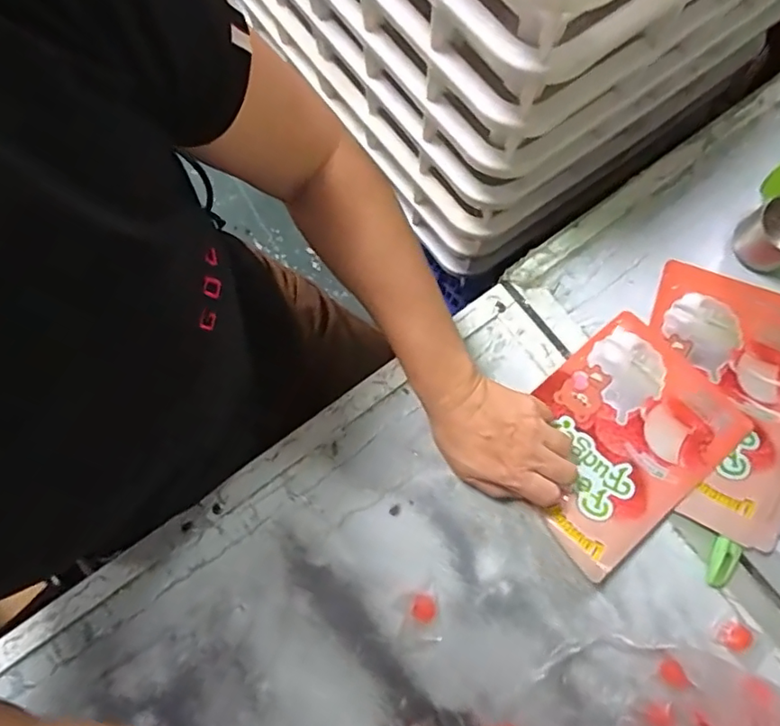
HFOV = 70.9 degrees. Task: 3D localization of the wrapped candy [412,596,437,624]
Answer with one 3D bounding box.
[{"bbox_3d":[0.029,0.210,0.469,0.019,0.016,0.021,28,76,7],"label":"wrapped candy"}]

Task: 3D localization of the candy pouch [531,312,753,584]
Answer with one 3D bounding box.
[{"bbox_3d":[0.205,0.068,0.505,0.206,0.025,0.152,-41,79,-10],"label":"candy pouch"}]

